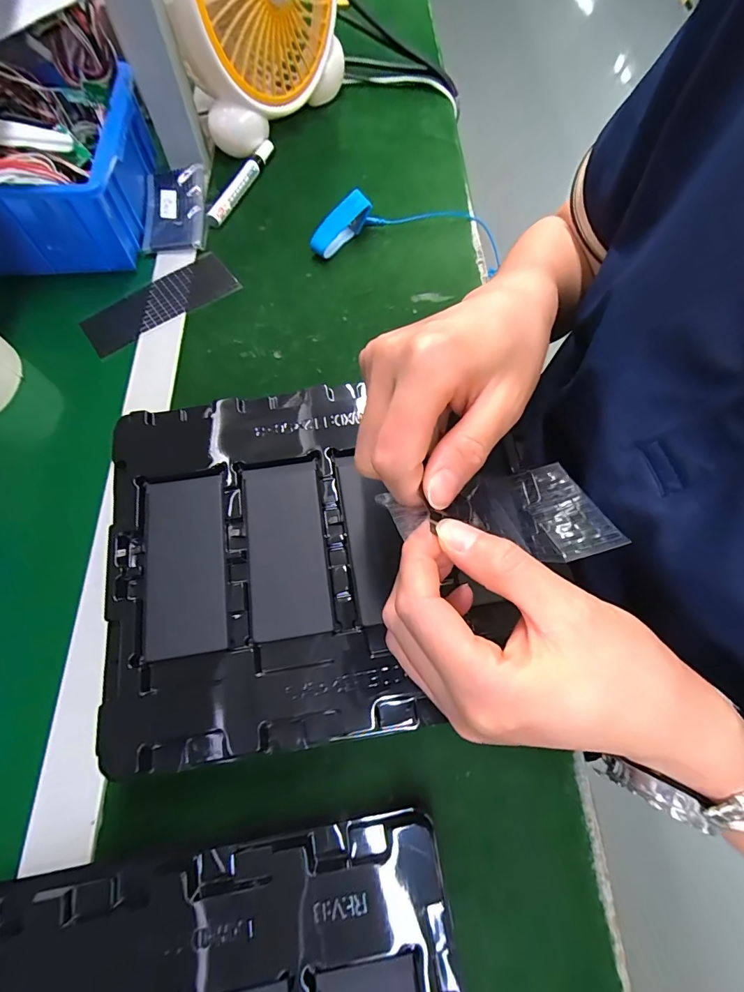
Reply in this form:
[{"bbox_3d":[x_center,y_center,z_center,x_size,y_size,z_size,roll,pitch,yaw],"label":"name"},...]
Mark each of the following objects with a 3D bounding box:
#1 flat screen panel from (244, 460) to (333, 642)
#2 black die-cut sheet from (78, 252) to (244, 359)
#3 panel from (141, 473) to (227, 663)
[{"bbox_3d":[-0.054,0.031,0.262,0.047,0.007,0.108,-7,67,-4],"label":"flat screen panel"},{"bbox_3d":[-0.209,-0.191,0.414,0.147,0.006,0.058,-35,72,-14],"label":"black die-cut sheet"},{"bbox_3d":[-0.116,0.041,0.258,0.050,0.008,0.108,-8,67,-4],"label":"panel"}]

